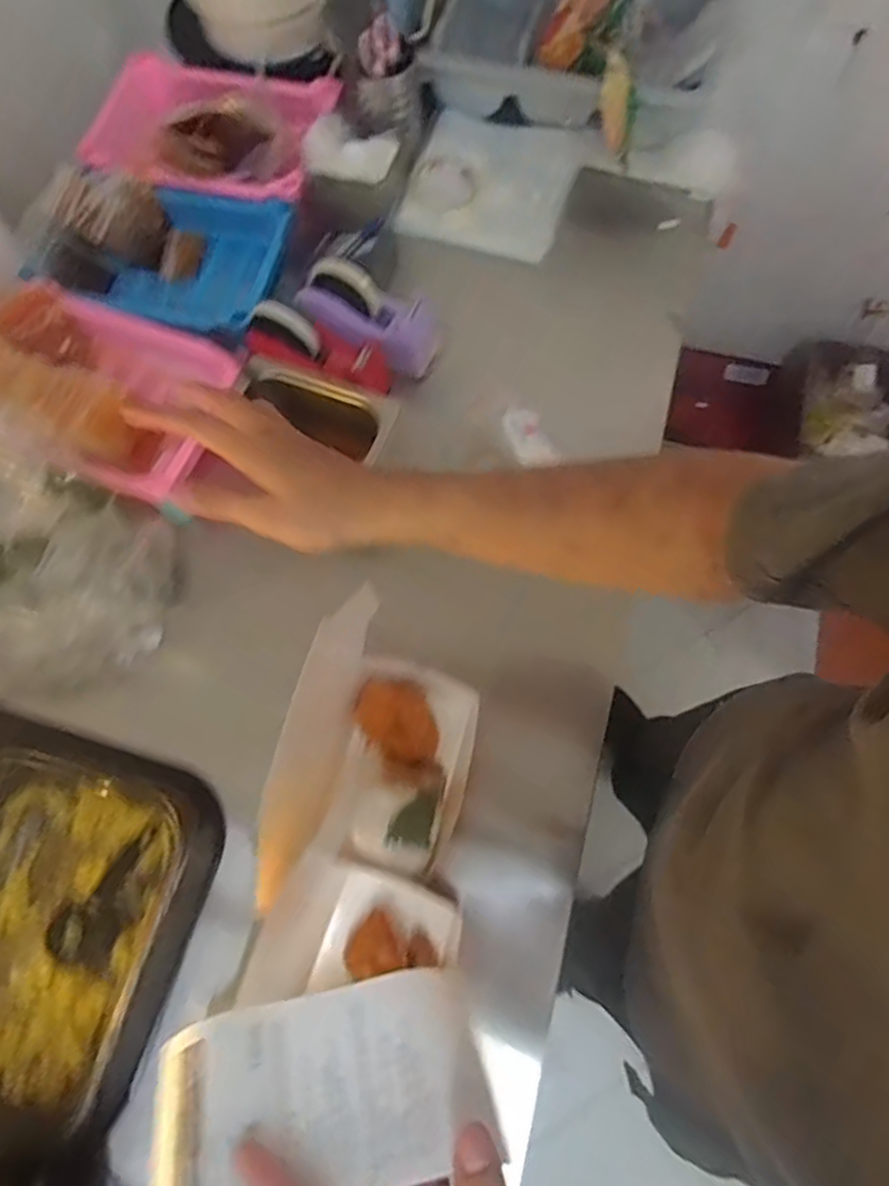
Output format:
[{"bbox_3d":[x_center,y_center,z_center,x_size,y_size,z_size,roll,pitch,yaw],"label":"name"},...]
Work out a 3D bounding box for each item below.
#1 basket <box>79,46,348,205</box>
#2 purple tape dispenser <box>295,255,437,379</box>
[{"bbox_3d":[-0.297,-0.596,0.885,0.298,0.063,0.201,8,71,5],"label":"basket"},{"bbox_3d":[-0.079,-0.322,0.787,0.162,0.066,0.059,25,71,-19],"label":"purple tape dispenser"}]

